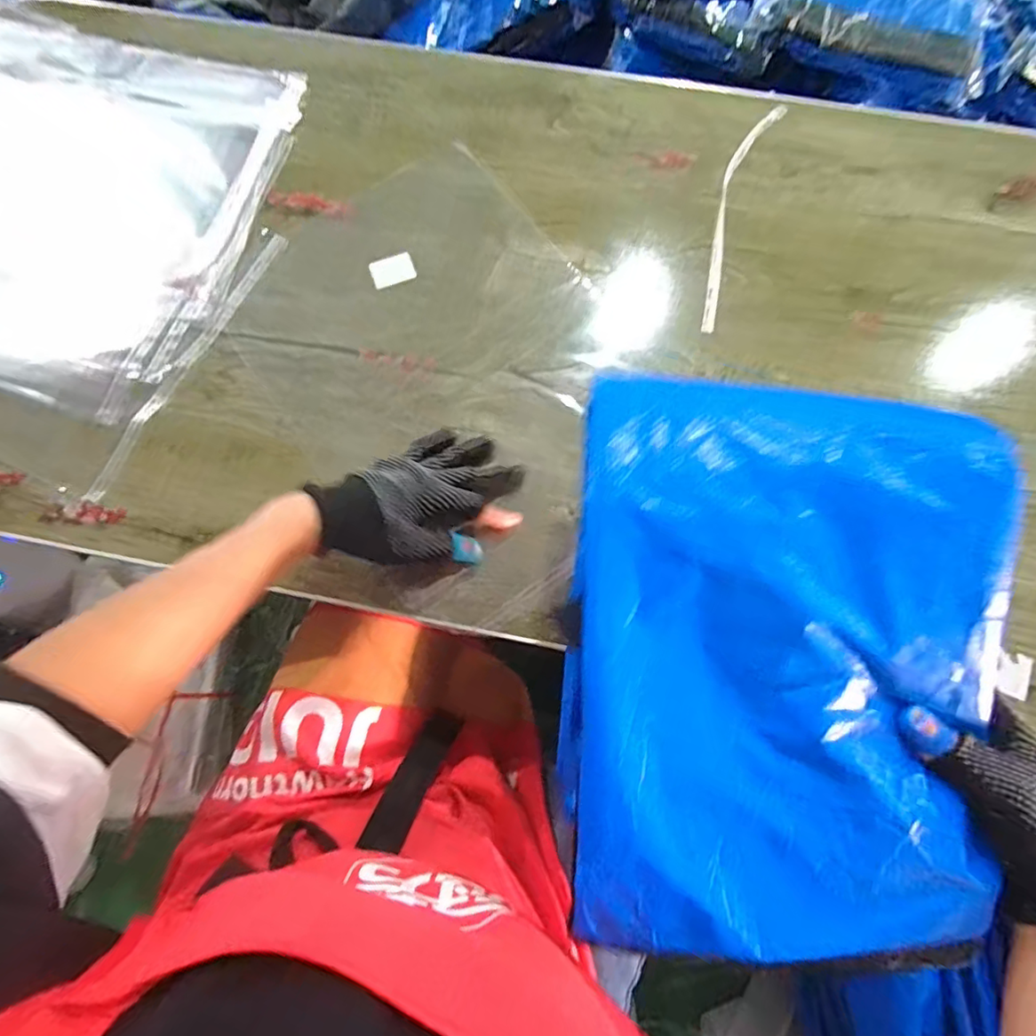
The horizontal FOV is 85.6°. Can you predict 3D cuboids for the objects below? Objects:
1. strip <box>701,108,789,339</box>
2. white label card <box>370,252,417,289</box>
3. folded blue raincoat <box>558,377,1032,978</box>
[{"bbox_3d":[0.209,-0.302,0.539,0.034,0.007,0.284,20,73,6],"label":"strip"},{"bbox_3d":[-0.119,-0.234,0.527,0.041,0.005,0.031,-16,73,-5],"label":"white label card"},{"bbox_3d":[0.145,0.072,0.301,0.226,0.054,0.295,6,72,2],"label":"folded blue raincoat"}]

